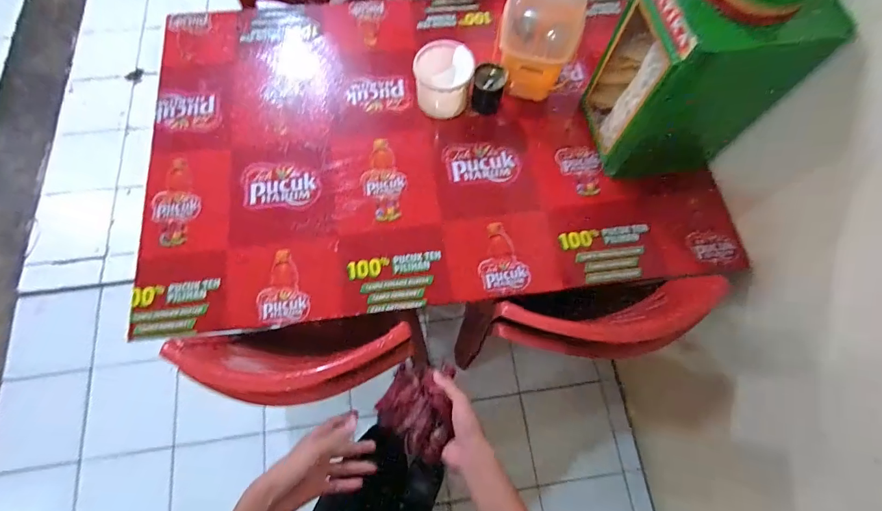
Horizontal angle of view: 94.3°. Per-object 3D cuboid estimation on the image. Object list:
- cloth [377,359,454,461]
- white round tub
[{"bbox_3d":[-0.029,0.224,0.621,0.113,0.031,0.132,24,71,6],"label":"cloth"},{"bbox_3d":[0.005,-0.396,0.926,0.126,0.109,0.123,0,70,-1],"label":"white round tub"}]

